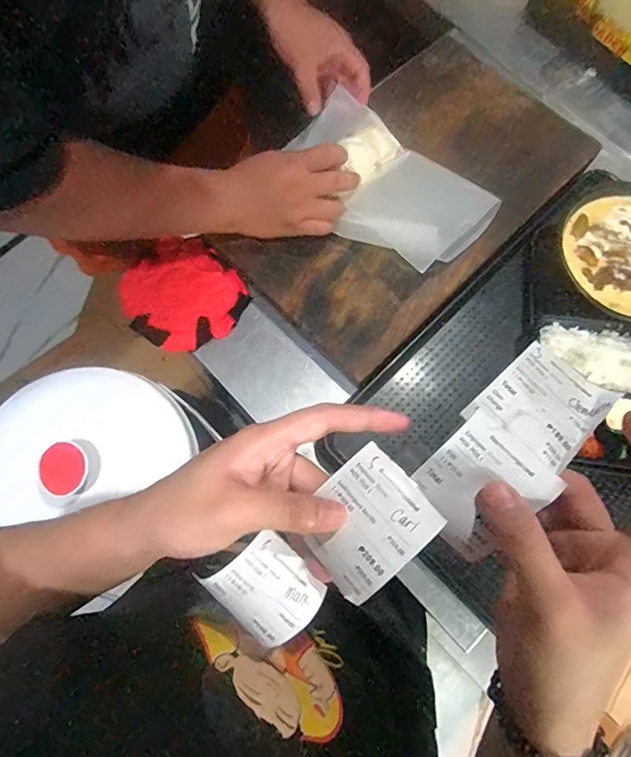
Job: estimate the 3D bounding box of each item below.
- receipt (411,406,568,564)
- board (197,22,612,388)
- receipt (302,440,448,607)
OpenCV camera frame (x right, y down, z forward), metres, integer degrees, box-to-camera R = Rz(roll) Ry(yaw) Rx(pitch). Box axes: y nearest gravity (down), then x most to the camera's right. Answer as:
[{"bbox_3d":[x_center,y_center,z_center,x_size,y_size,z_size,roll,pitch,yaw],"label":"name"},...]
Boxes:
[{"bbox_3d":[0.083,0.056,0.247,0.054,0.028,0.055,43,77,10],"label":"receipt"},{"bbox_3d":[0.135,-0.269,0.673,0.516,0.038,0.299,-43,79,-12],"label":"board"},{"bbox_3d":[0.026,0.074,0.247,0.063,0.015,0.055,-42,79,-12],"label":"receipt"}]

